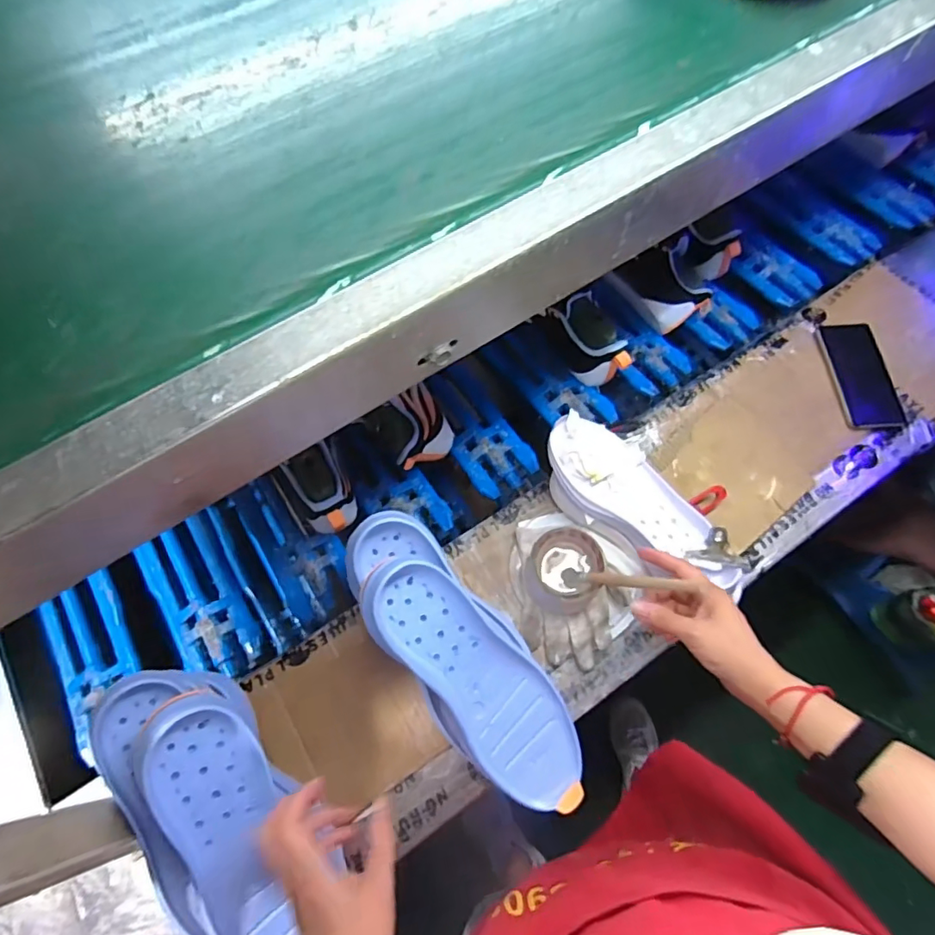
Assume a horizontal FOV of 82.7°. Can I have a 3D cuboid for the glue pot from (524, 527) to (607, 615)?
[{"bbox_3d":[0.110,0.116,0.593,0.084,0.055,0.084,0,67,0],"label":"glue pot"}]

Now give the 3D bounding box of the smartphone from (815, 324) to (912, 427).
[{"bbox_3d":[0.533,-0.126,0.720,0.081,0.007,0.155,-4,72,-2],"label":"smartphone"}]

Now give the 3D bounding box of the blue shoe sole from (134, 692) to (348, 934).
[{"bbox_3d":[-0.200,0.320,0.455,0.090,0.050,0.263,-19,91,-33],"label":"blue shoe sole"}]

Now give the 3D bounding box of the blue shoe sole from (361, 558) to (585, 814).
[{"bbox_3d":[0.012,0.195,0.494,0.092,0.035,0.268,-41,94,-15],"label":"blue shoe sole"}]

